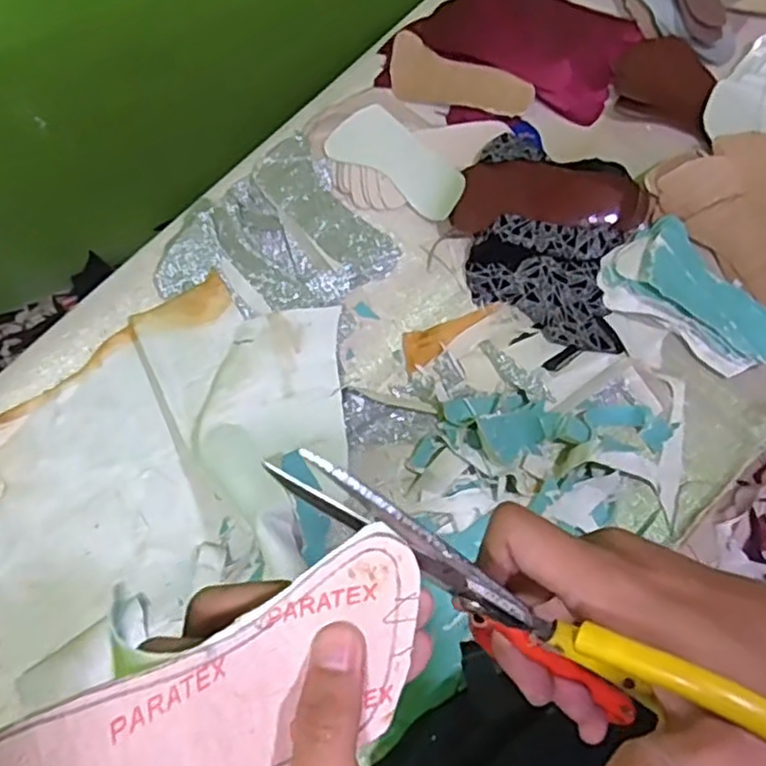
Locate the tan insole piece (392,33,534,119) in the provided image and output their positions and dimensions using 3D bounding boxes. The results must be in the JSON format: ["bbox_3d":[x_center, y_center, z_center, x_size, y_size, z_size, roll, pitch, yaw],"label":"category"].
[{"bbox_3d":[0.081,-0.337,0.793,0.169,0.010,0.066,28,91,12],"label":"tan insole piece"}]

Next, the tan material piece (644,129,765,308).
[{"bbox_3d":[0.399,-0.170,0.736,0.117,0.062,0.227,-39,76,-11],"label":"tan material piece"}]

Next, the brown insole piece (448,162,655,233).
[{"bbox_3d":[0.174,-0.195,0.733,0.193,0.029,0.066,0,72,0],"label":"brown insole piece"}]

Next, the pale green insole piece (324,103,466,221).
[{"bbox_3d":[0.016,-0.238,0.749,0.155,0.012,0.067,36,106,10],"label":"pale green insole piece"}]

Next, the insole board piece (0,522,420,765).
[{"bbox_3d":[-0.049,0.096,0.197,0.147,0.049,0.048,-20,69,-44],"label":"insole board piece"}]

